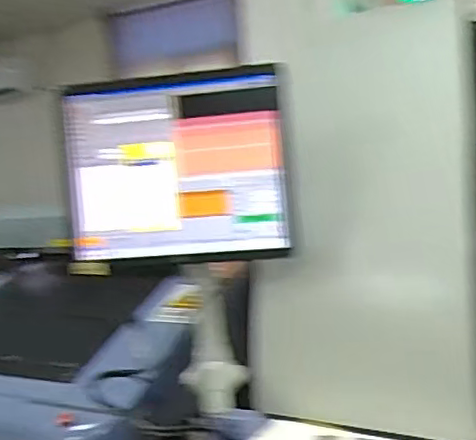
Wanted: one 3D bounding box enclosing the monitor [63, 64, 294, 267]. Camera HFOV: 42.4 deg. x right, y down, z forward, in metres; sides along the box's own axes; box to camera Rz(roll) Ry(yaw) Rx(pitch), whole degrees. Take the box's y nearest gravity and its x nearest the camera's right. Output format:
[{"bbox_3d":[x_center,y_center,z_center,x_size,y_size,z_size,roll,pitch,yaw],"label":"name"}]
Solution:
[{"bbox_3d":[-0.106,-0.080,0.986,0.367,0.294,0.046,-3,4,12],"label":"monitor"}]

